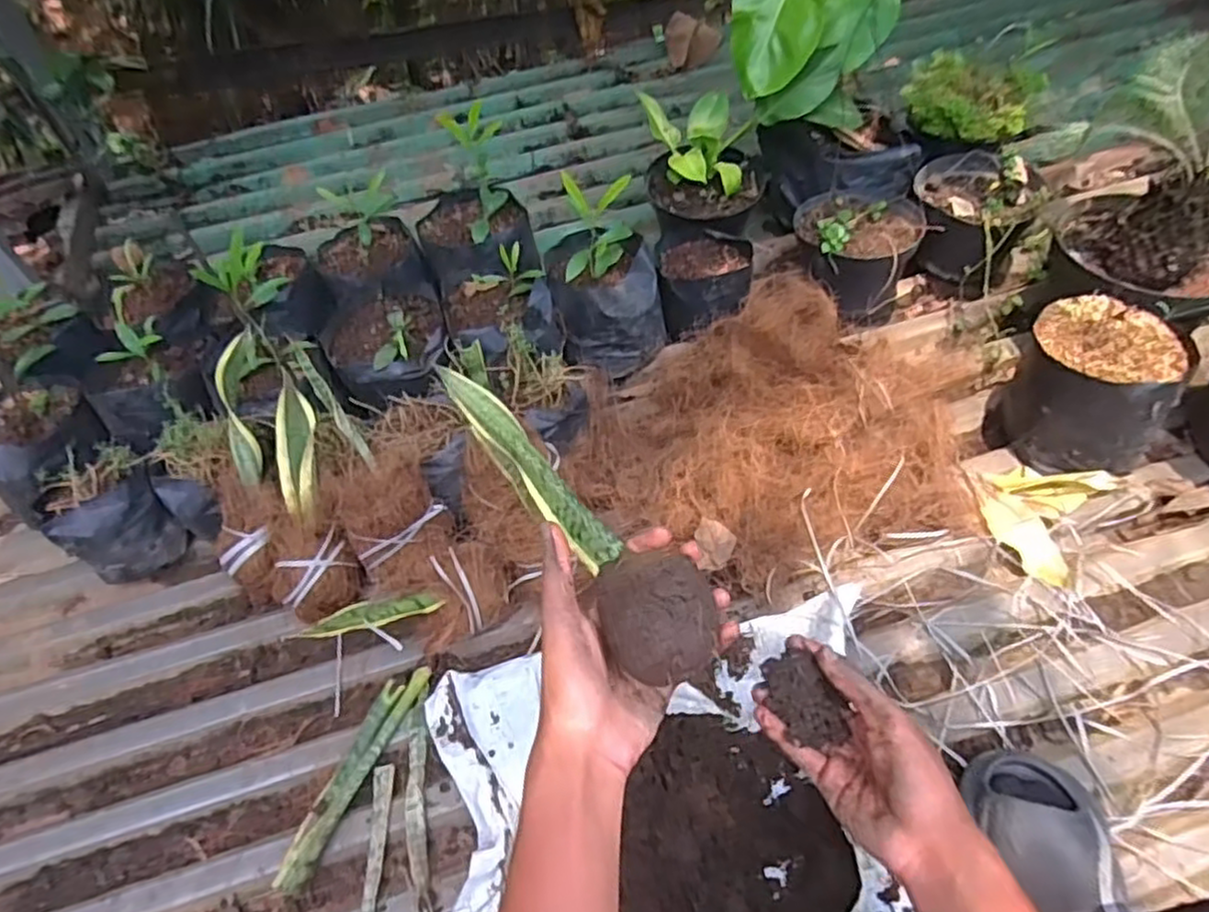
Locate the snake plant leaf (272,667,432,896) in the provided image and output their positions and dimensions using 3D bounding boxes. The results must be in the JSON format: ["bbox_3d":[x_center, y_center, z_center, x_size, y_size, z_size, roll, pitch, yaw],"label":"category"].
[{"bbox_3d":[-0.248,0.307,0.711,0.035,0.030,0.221,19,58,14],"label":"snake plant leaf"}]

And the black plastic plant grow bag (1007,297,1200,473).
[{"bbox_3d":[0.562,-0.070,0.834,0.171,0.151,0.146,35,63,23],"label":"black plastic plant grow bag"}]

